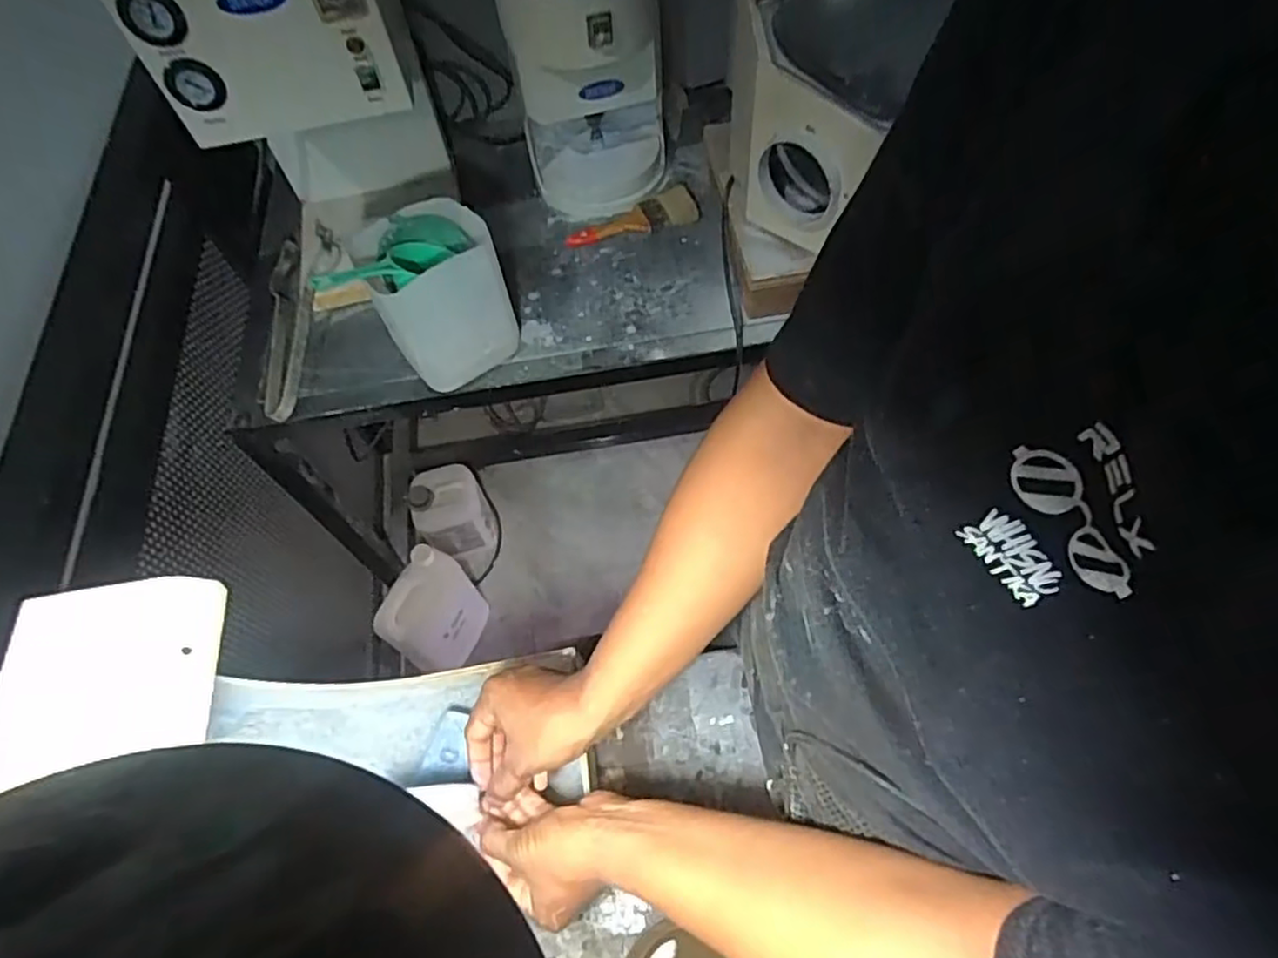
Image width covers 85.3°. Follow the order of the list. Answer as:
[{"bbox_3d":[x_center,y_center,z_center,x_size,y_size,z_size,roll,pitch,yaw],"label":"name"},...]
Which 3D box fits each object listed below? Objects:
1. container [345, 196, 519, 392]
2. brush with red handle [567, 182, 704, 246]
[{"bbox_3d":[-0.249,-0.231,0.884,0.147,0.182,0.148,-25,61,-11],"label":"container"},{"bbox_3d":[-0.005,-0.389,1.046,0.207,0.014,0.075,-22,60,-9],"label":"brush with red handle"}]

